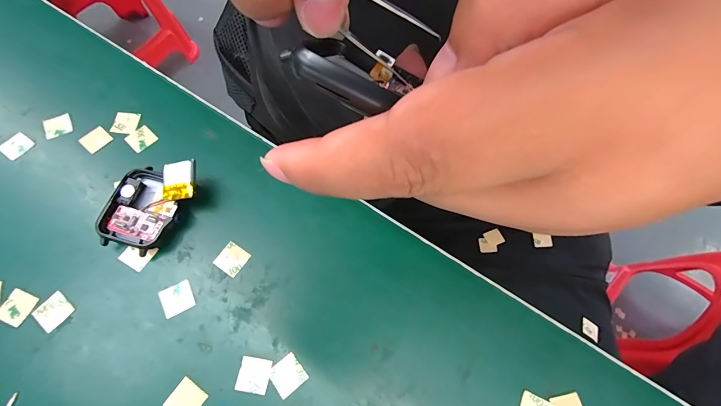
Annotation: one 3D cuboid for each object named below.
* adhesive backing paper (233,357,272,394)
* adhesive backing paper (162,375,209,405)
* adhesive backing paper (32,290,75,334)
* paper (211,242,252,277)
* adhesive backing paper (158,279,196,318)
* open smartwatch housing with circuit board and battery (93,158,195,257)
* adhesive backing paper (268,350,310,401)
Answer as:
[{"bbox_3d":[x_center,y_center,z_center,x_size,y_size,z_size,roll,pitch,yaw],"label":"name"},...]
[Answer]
[{"bbox_3d":[-0.053,0.085,0.168,0.015,0.004,0.015,9,67,3],"label":"adhesive backing paper"},{"bbox_3d":[-0.084,0.094,0.162,0.015,0.004,0.015,33,70,11],"label":"adhesive backing paper"},{"bbox_3d":[-0.159,0.056,0.175,0.015,0.004,0.015,37,66,8],"label":"adhesive backing paper"},{"bbox_3d":[-0.072,0.031,0.189,0.015,0.004,0.015,32,72,7],"label":"paper"},{"bbox_3d":[-0.097,0.051,0.180,0.016,0.004,0.015,-26,71,-13],"label":"adhesive backing paper"},{"bbox_3d":[-0.117,0.001,0.189,0.045,0.019,0.051,14,68,4],"label":"open smartwatch housing with circuit board and battery"},{"bbox_3d":[-0.036,0.084,0.166,0.016,0.004,0.015,-38,74,-15],"label":"adhesive backing paper"}]

